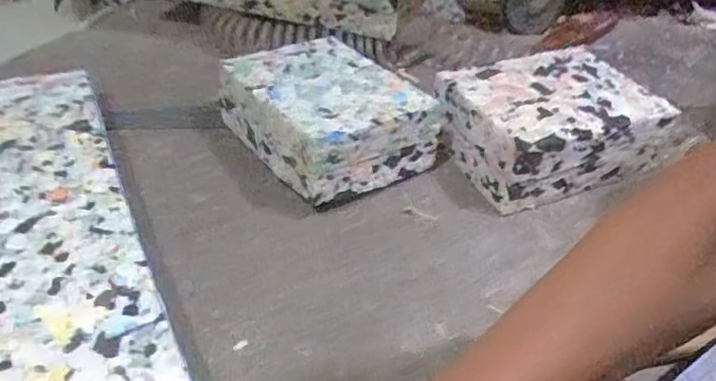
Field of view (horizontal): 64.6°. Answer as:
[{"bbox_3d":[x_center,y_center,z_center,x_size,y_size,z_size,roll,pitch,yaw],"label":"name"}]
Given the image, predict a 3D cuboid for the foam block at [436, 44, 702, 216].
[{"bbox_3d":[0.215,-0.079,0.651,0.216,0.086,0.164,-16,44,-21],"label":"foam block"}]

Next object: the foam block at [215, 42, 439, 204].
[{"bbox_3d":[-0.037,-0.088,0.642,0.168,0.091,0.210,-25,48,-28],"label":"foam block"}]

